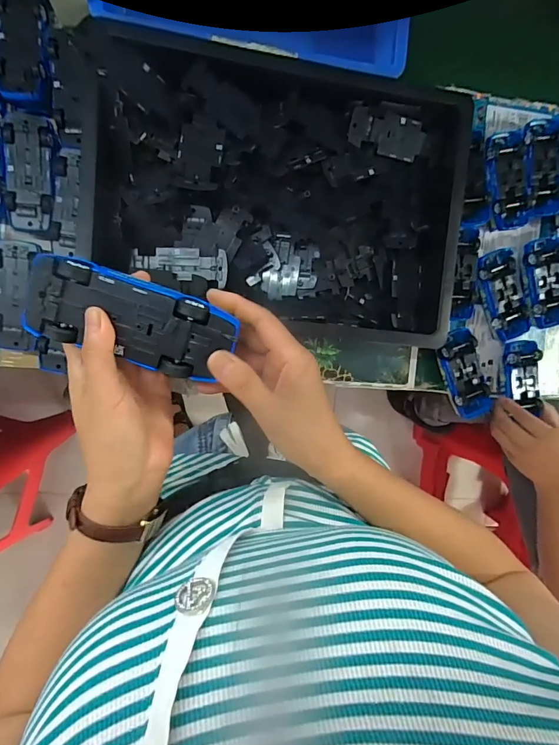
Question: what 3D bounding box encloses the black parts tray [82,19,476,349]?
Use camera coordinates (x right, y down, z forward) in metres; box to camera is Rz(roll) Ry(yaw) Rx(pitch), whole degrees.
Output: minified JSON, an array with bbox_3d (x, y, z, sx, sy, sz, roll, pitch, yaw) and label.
[{"bbox_3d":[0.007,-0.211,0.503,0.444,0.069,0.317,4,92,-9],"label":"black parts tray"}]

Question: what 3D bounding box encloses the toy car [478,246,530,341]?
[{"bbox_3d":[0.330,-0.113,0.610,0.061,0.040,0.133,-24,96,-7],"label":"toy car"}]

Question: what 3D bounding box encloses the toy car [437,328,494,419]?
[{"bbox_3d":[0.274,0.003,0.598,0.061,0.028,0.129,-20,96,-7],"label":"toy car"}]

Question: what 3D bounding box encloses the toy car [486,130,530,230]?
[{"bbox_3d":[0.322,-0.275,0.591,0.065,0.040,0.129,-10,94,-8],"label":"toy car"}]

